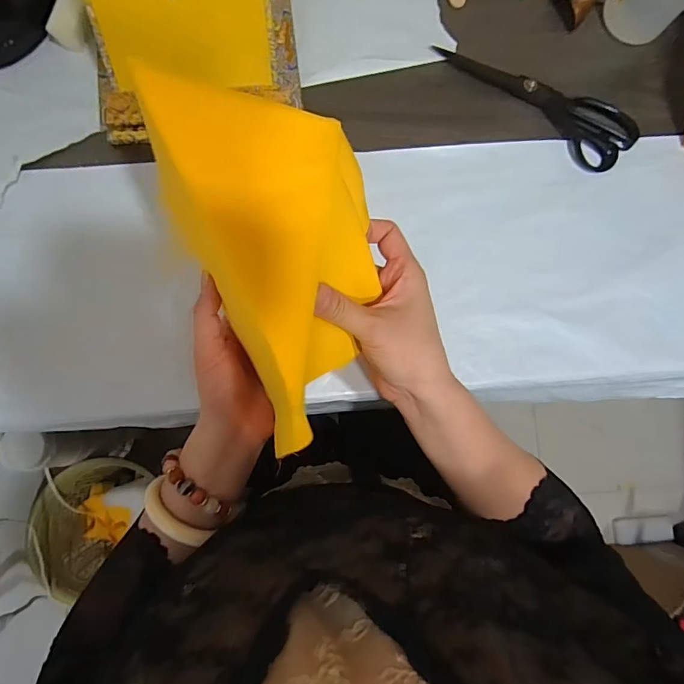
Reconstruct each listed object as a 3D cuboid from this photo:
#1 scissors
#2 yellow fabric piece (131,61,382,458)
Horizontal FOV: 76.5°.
[{"bbox_3d":[0.217,-0.269,0.484,0.238,0.022,0.068,31,80,0],"label":"scissors"},{"bbox_3d":[-0.024,-0.059,0.259,0.109,0.100,0.206,-21,85,-6],"label":"yellow fabric piece"}]

